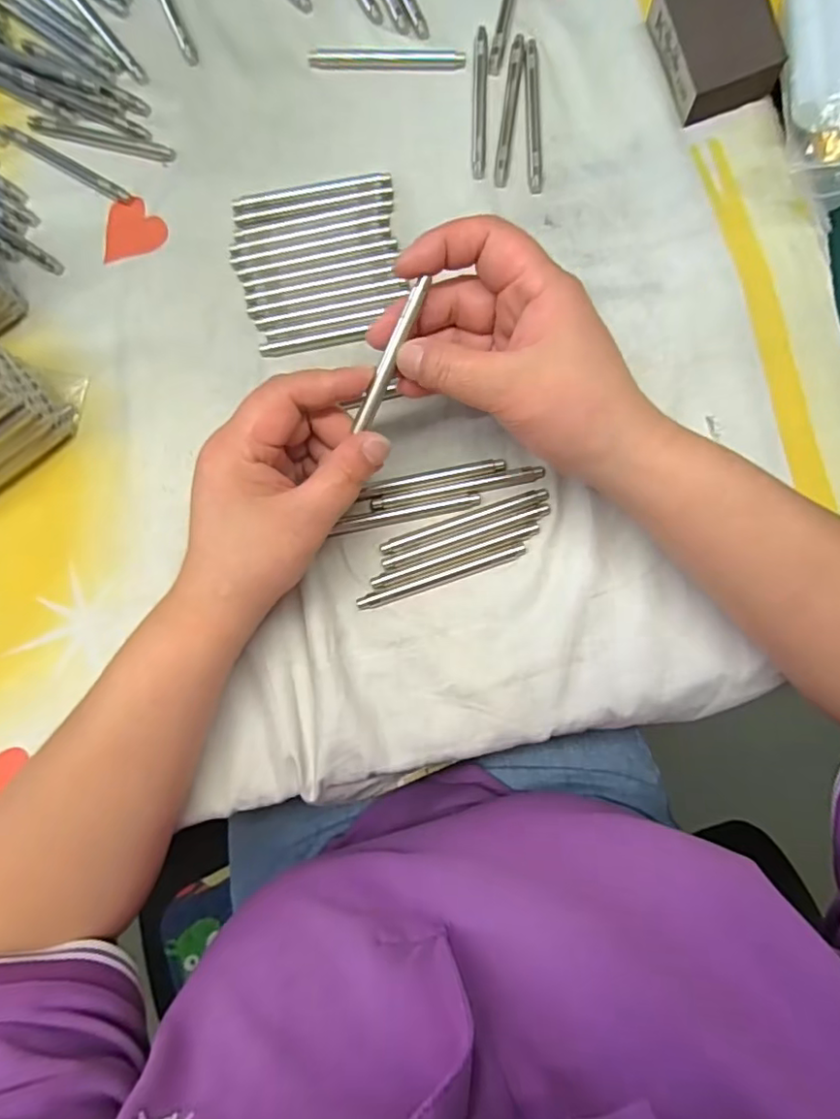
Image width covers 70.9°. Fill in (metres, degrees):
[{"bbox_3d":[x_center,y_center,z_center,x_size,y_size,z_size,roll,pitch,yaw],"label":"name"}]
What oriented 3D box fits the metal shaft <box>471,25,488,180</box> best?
[{"bbox_3d":[0.035,-0.267,0.344,0.008,0.004,0.091,2,84,3],"label":"metal shaft"}]

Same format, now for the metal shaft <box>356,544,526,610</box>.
[{"bbox_3d":[0.011,0.010,0.315,0.092,0.004,0.009,-19,83,0],"label":"metal shaft"}]

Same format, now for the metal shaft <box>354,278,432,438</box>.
[{"bbox_3d":[-0.013,-0.090,0.262,0.007,0.004,0.069,27,106,5],"label":"metal shaft"}]

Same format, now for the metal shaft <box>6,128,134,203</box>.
[{"bbox_3d":[-0.211,-0.236,0.352,0.090,0.004,0.009,31,86,5],"label":"metal shaft"}]

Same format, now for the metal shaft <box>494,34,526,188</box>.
[{"bbox_3d":[0.052,-0.262,0.343,0.008,0.004,0.094,8,84,3],"label":"metal shaft"}]

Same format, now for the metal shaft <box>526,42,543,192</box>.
[{"bbox_3d":[0.066,-0.258,0.341,0.008,0.005,0.092,0,84,2],"label":"metal shaft"}]

